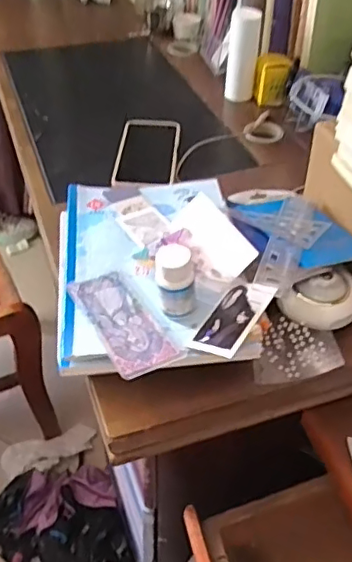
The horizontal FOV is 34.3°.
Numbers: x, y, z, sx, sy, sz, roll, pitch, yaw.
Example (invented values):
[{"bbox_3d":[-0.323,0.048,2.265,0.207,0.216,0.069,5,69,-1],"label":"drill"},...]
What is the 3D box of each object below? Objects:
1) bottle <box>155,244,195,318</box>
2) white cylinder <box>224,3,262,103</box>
[{"bbox_3d":[-0.001,0.003,0.502,0.033,0.065,0.030,2,43,0],"label":"bottle"},{"bbox_3d":[0.107,-0.361,0.914,0.047,0.132,0.039,7,44,6],"label":"white cylinder"}]

